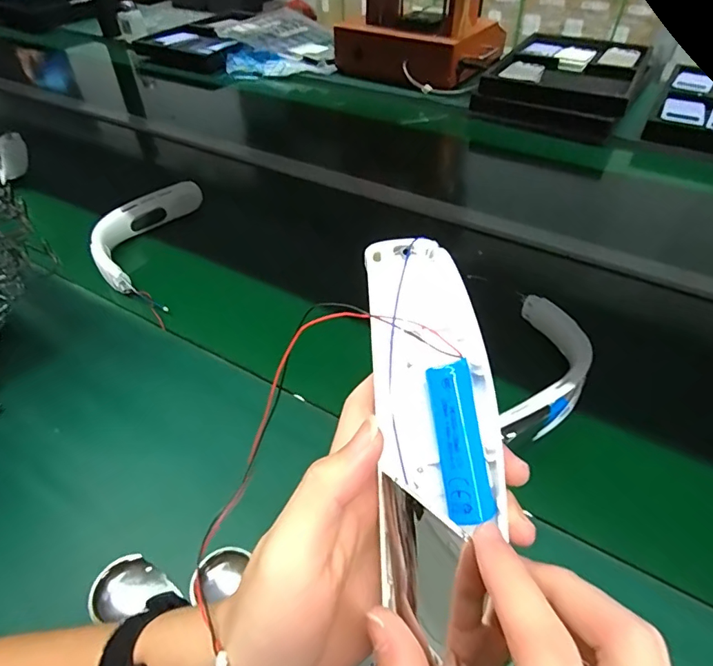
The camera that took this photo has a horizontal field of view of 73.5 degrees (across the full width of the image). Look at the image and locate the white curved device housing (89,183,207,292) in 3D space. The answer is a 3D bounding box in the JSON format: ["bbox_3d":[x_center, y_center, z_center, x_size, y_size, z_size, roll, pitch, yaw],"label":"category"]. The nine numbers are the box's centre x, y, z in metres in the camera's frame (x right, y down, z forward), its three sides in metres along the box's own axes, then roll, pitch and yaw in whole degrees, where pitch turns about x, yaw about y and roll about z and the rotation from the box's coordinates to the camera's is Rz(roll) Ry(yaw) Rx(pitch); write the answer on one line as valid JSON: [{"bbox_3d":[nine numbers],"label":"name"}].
[{"bbox_3d":[-0.315,-0.149,0.697,0.085,0.050,0.229,9,46,9],"label":"white curved device housing"}]

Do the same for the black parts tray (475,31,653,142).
[{"bbox_3d":[0.516,-0.618,1.161,0.313,0.084,0.477,22,49,21],"label":"black parts tray"}]

